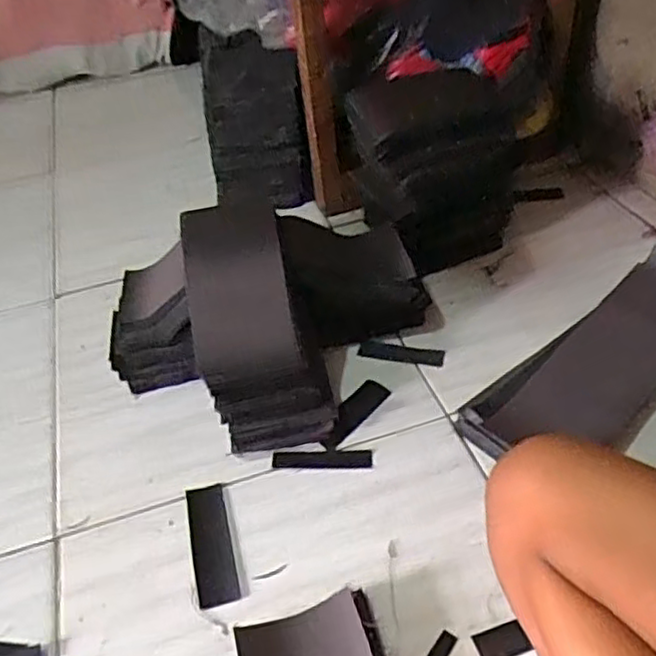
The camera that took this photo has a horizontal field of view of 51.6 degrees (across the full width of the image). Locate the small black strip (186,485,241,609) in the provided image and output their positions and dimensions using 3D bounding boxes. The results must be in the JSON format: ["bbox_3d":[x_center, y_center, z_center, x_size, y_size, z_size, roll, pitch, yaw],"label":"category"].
[{"bbox_3d":[-0.106,0.195,0.620,0.034,0.008,0.125,-14,41,-8],"label":"small black strip"}]

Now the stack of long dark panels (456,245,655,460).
[{"bbox_3d":[0.303,0.029,0.721,0.369,0.038,0.123,-33,47,-27],"label":"stack of long dark panels"}]

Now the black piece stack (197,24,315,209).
[{"bbox_3d":[-0.104,-0.291,0.969,0.139,0.258,0.064,-4,41,3],"label":"black piece stack"}]

